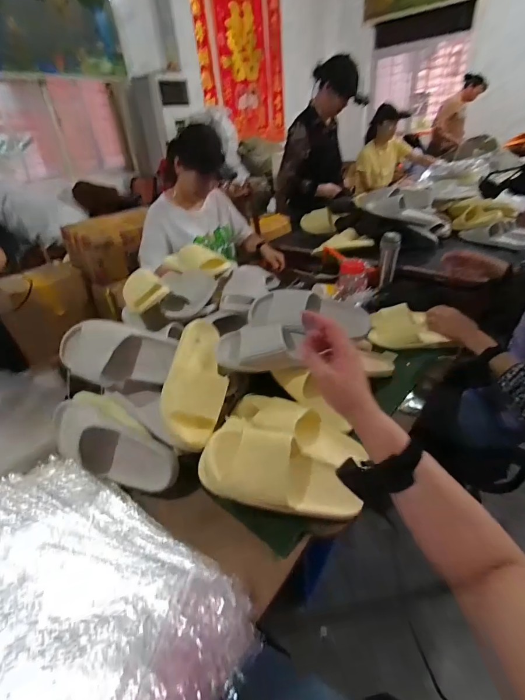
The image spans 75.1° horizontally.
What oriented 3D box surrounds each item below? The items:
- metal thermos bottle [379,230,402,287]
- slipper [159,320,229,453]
[{"bbox_3d":[0.481,-0.346,1.306,0.069,0.183,0.062,7,35,17],"label":"metal thermos bottle"},{"bbox_3d":[-0.124,0.052,0.648,0.111,0.059,0.260,-2,61,4],"label":"slipper"}]

